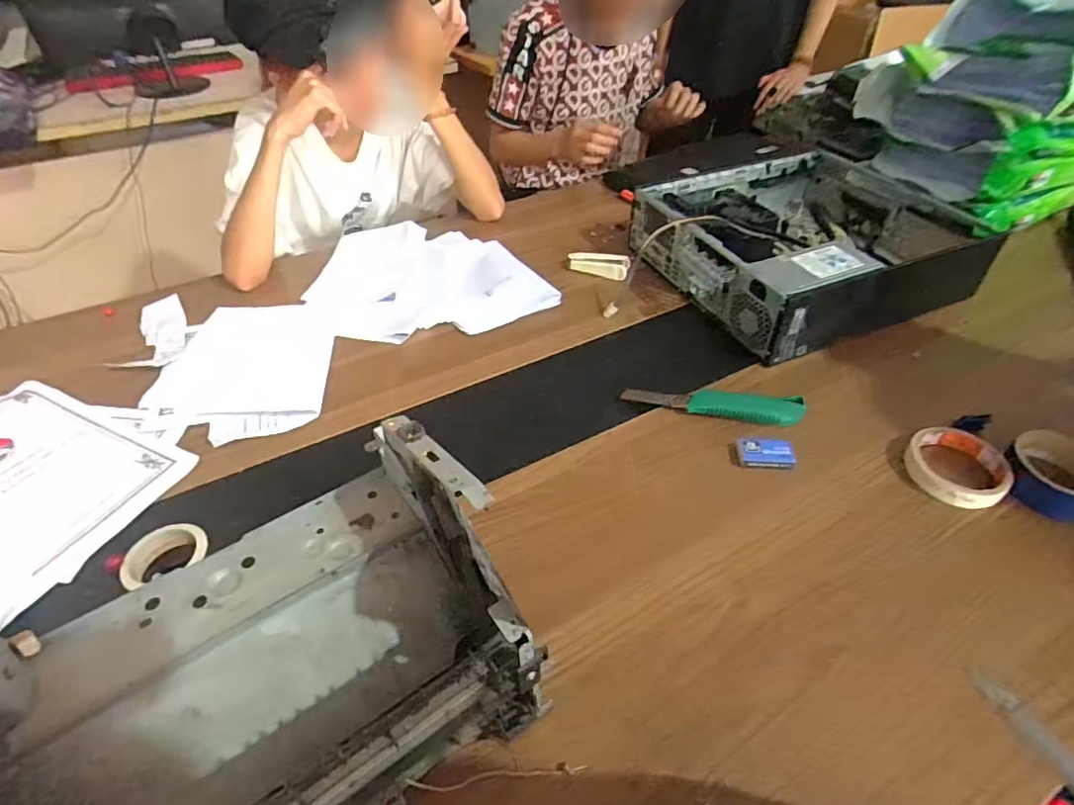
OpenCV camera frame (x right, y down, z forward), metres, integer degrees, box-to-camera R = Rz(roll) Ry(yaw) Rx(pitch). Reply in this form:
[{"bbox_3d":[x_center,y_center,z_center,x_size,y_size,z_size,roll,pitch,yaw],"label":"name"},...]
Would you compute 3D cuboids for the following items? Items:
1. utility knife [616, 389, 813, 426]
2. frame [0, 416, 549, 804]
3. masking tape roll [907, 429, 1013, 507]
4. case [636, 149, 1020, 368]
[{"bbox_3d":[0.203,-0.003,0.662,0.199,0.013,0.040,7,44,7],"label":"utility knife"},{"bbox_3d":[-0.183,0.158,0.334,0.330,0.150,0.217,-28,50,-27],"label":"frame"},{"bbox_3d":[0.428,0.066,0.585,0.090,0.030,0.090,32,52,29],"label":"masking tape roll"},{"bbox_3d":[0.416,-0.246,0.848,0.468,0.101,0.342,-17,46,-17],"label":"case"}]

